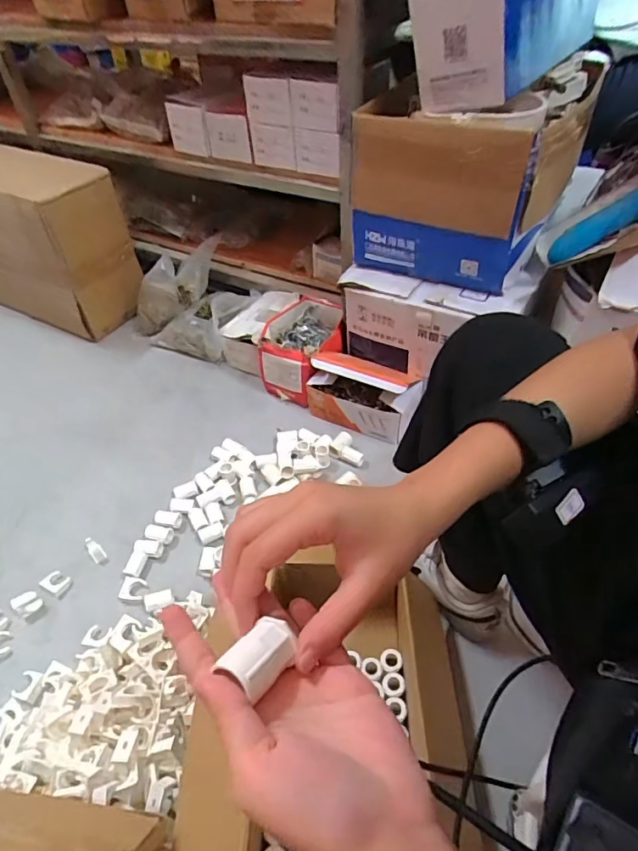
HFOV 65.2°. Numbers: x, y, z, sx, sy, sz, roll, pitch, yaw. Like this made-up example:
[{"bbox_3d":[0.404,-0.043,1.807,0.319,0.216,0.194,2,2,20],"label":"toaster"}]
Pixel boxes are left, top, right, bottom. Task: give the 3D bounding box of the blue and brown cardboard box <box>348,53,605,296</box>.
[{"bbox_3d":[0.234,-0.395,0.806,0.288,0.241,0.266,24,51,25],"label":"blue and brown cardboard box"}]

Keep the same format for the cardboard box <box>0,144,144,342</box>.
[{"bbox_3d":[-0.629,-0.412,1.147,0.376,0.344,0.187,19,49,21],"label":"cardboard box"}]

